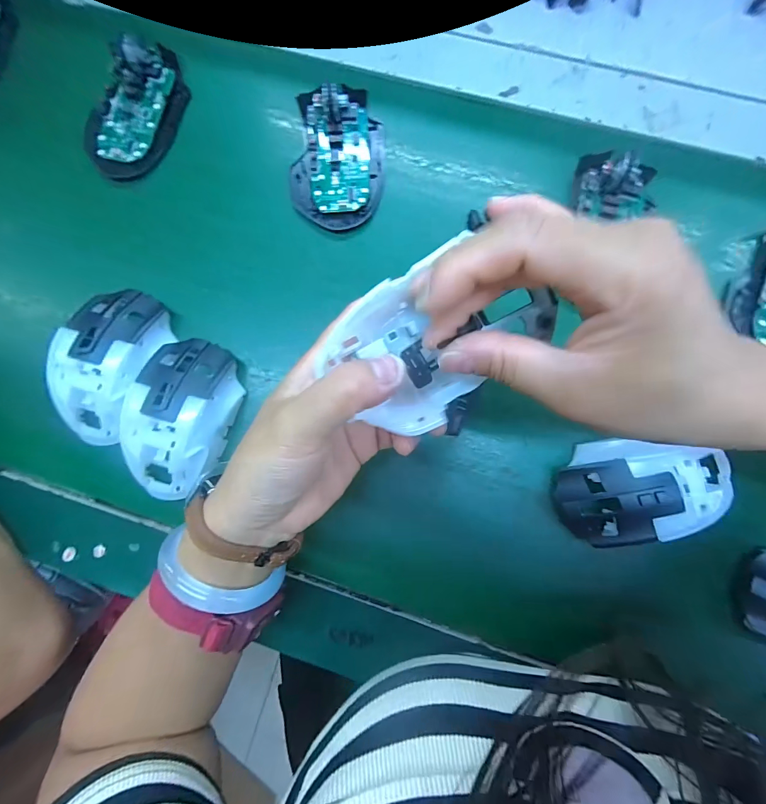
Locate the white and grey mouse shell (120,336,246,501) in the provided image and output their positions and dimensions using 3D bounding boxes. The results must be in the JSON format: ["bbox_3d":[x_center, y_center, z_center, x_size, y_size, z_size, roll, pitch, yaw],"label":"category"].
[{"bbox_3d":[-0.143,0.014,0.258,0.064,0.035,0.115,12,85,3],"label":"white and grey mouse shell"}]

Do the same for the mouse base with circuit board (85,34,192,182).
[{"bbox_3d":[-0.205,-0.244,0.293,0.065,0.028,0.116,24,86,4],"label":"mouse base with circuit board"}]

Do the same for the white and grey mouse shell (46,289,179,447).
[{"bbox_3d":[-0.202,-0.026,0.262,0.062,0.033,0.115,11,85,3],"label":"white and grey mouse shell"}]

